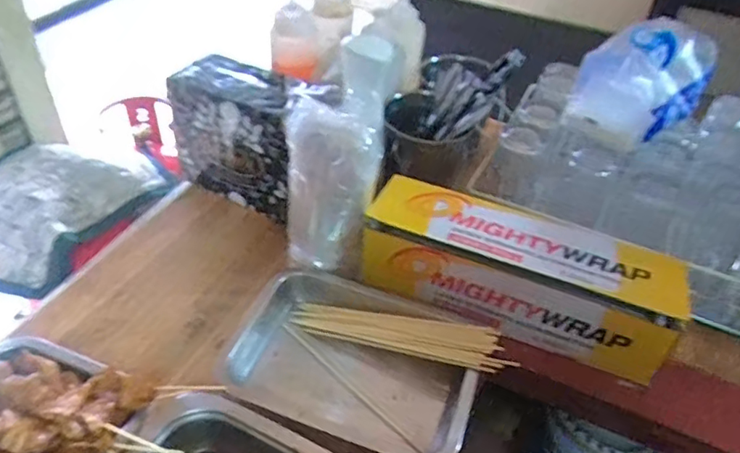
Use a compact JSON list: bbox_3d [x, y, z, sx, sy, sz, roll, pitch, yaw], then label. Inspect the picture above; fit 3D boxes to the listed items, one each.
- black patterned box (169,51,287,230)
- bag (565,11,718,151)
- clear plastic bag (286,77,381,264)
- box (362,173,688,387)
[{"bbox_3d":[-0.180,-0.122,0.810,0.167,0.187,0.097,22,45,18],"label":"black patterned box"},{"bbox_3d":[0.363,-0.197,0.749,0.128,0.113,0.194,34,49,28],"label":"bag"},{"bbox_3d":[-0.046,-0.052,0.659,0.101,0.205,0.082,3,42,-3],"label":"clear plastic bag"},{"bbox_3d":[0.176,0.051,0.686,0.353,0.111,0.123,20,44,15],"label":"box"}]

